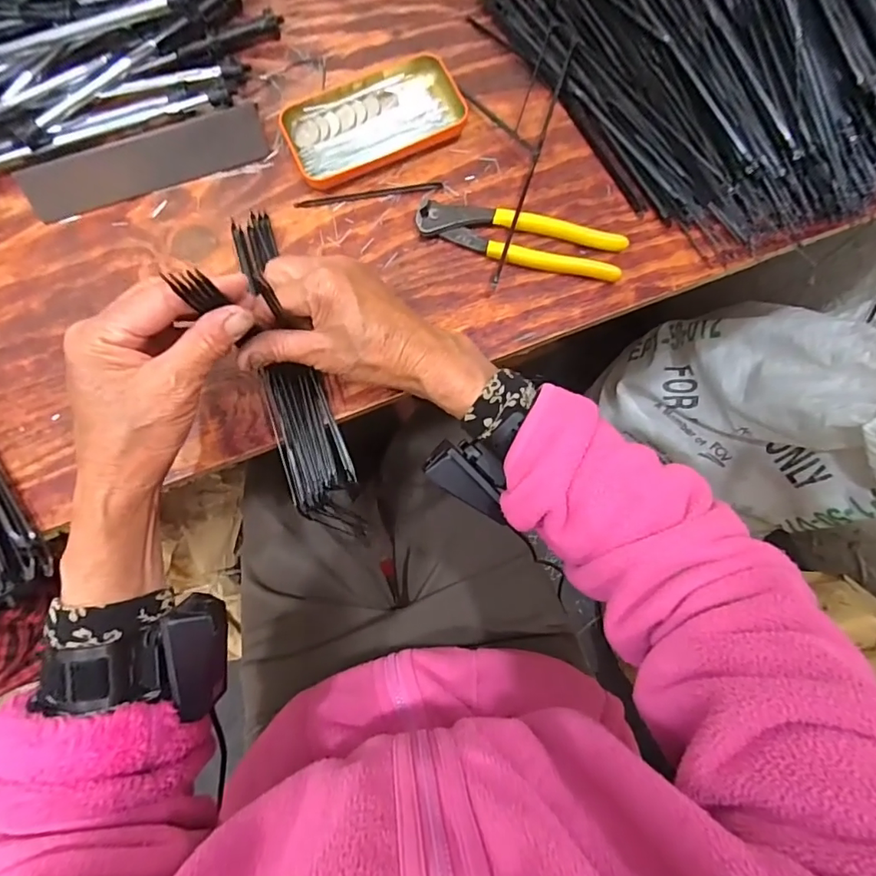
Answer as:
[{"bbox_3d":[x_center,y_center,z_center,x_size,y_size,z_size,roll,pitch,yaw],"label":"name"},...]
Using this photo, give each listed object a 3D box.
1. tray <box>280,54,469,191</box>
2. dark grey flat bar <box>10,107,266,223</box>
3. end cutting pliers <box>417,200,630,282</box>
[{"bbox_3d":[-0.056,-0.269,0.418,0.145,0.021,0.086,-25,79,-5],"label":"tray"},{"bbox_3d":[-0.237,-0.225,0.414,0.192,0.007,0.044,-20,95,-5],"label":"dark grey flat bar"},{"bbox_3d":[0.065,-0.158,0.400,0.161,0.014,0.043,12,78,2],"label":"end cutting pliers"}]

